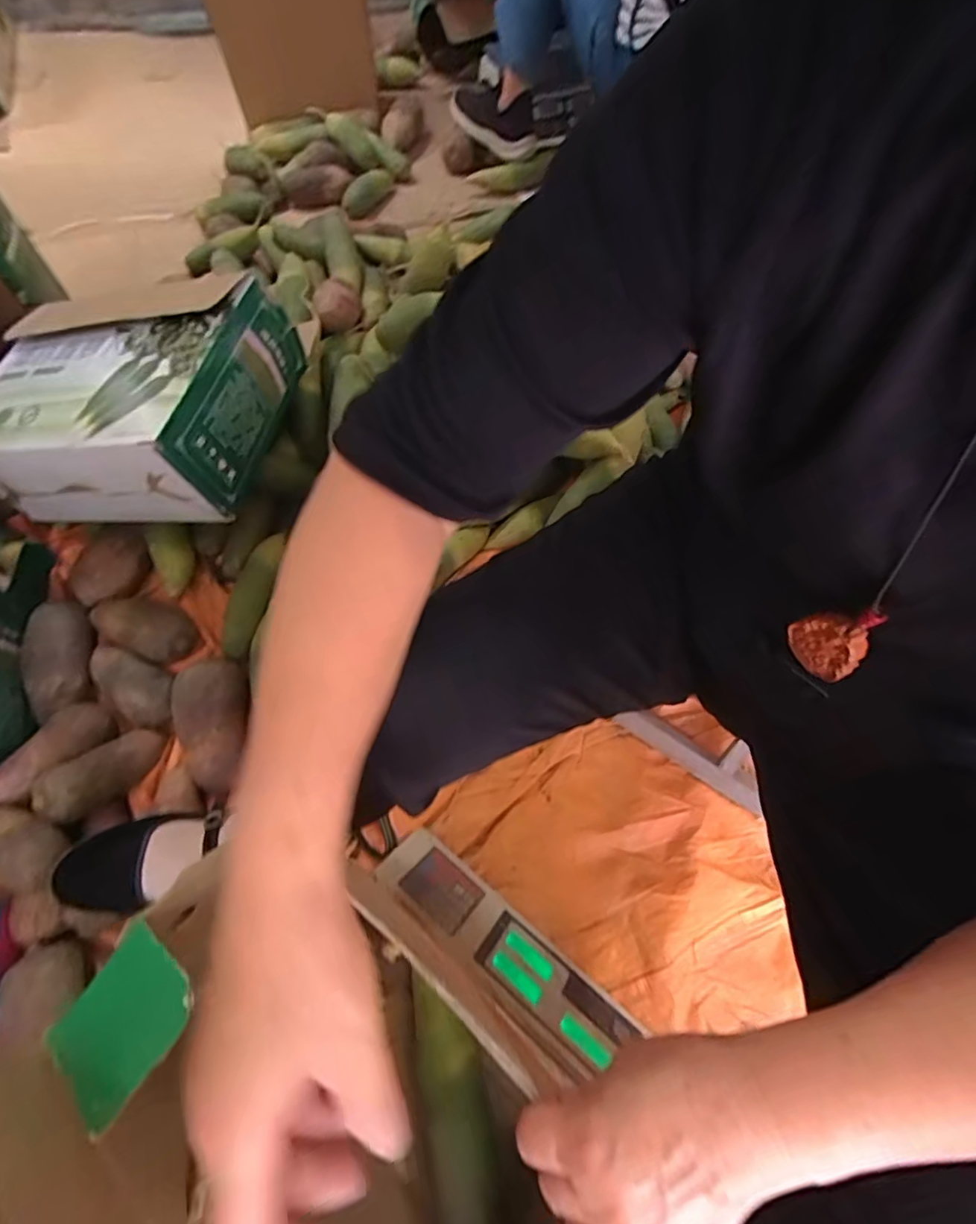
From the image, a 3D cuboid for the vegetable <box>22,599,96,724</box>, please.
[{"bbox_3d":[-0.555,0.054,0.719,0.077,0.055,0.158,-19,66,-9],"label":"vegetable"}]

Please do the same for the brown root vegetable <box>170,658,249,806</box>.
[{"bbox_3d":[-0.338,0.140,0.677,0.074,0.055,0.163,-7,78,-4],"label":"brown root vegetable"}]

